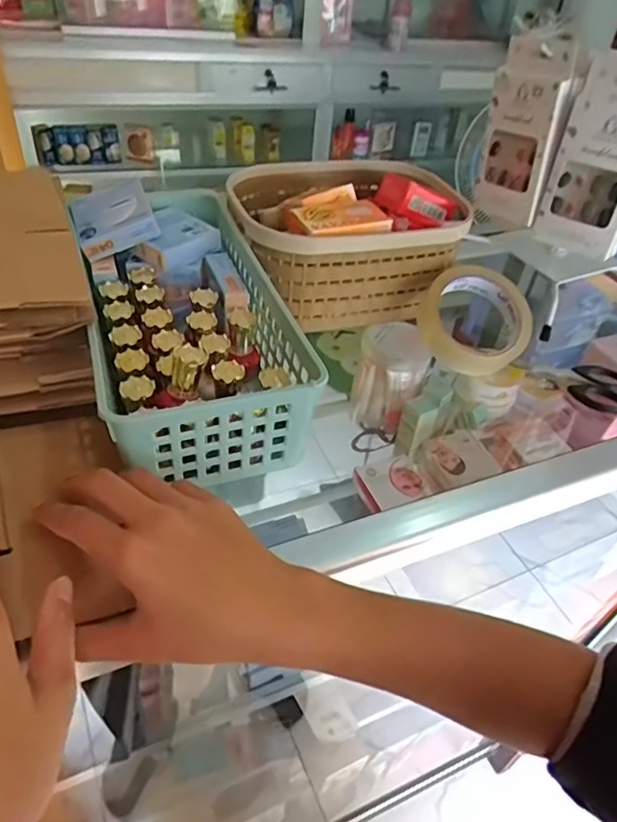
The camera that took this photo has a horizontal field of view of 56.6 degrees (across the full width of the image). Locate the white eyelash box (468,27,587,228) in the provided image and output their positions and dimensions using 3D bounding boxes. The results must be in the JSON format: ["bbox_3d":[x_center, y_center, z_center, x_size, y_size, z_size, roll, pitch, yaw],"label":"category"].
[{"bbox_3d":[0.195,-0.252,0.523,0.024,0.157,0.086,-18,48,-25],"label":"white eyelash box"}]

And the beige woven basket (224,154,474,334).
[{"bbox_3d":[0.033,-0.171,0.563,0.216,0.100,0.164,-7,43,-16],"label":"beige woven basket"}]

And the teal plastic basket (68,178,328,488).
[{"bbox_3d":[-0.098,-0.075,0.454,0.142,0.097,0.282,-10,44,-18],"label":"teal plastic basket"}]

